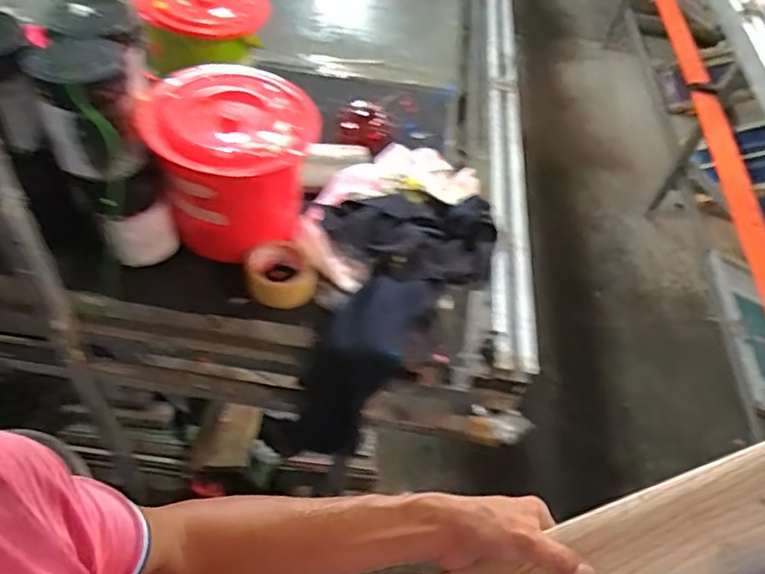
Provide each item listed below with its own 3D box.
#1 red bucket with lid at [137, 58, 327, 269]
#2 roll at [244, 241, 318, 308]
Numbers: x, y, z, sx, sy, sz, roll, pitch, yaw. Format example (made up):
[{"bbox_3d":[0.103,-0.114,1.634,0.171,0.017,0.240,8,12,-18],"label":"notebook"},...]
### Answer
[{"bbox_3d":[-0.209,-0.180,0.899,0.192,0.214,0.223,6,55,0],"label":"red bucket with lid"},{"bbox_3d":[-0.152,-0.020,0.935,0.102,0.039,0.094,2,55,-3],"label":"roll"}]

